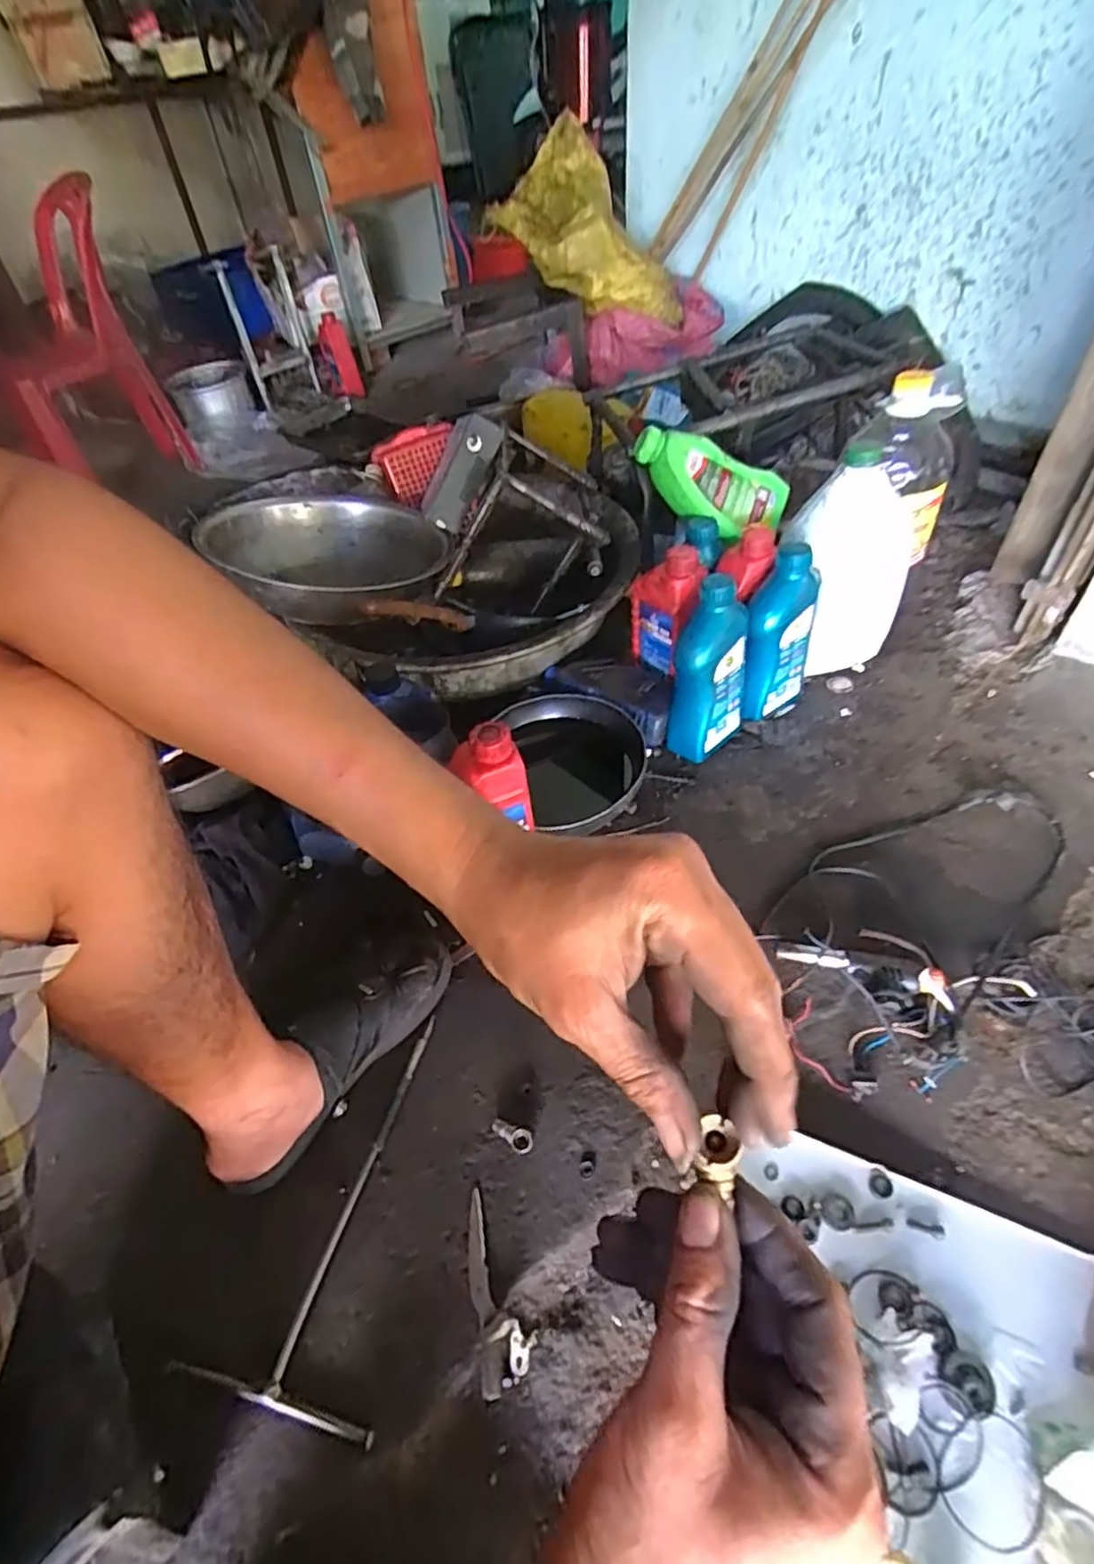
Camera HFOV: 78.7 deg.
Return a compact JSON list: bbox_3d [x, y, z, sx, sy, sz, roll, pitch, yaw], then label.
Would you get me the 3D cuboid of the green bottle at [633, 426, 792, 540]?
[{"bbox_3d":[0.231,-0.422,0.954,0.235,0.114,0.048,22,7,-15],"label":"green bottle"}]

